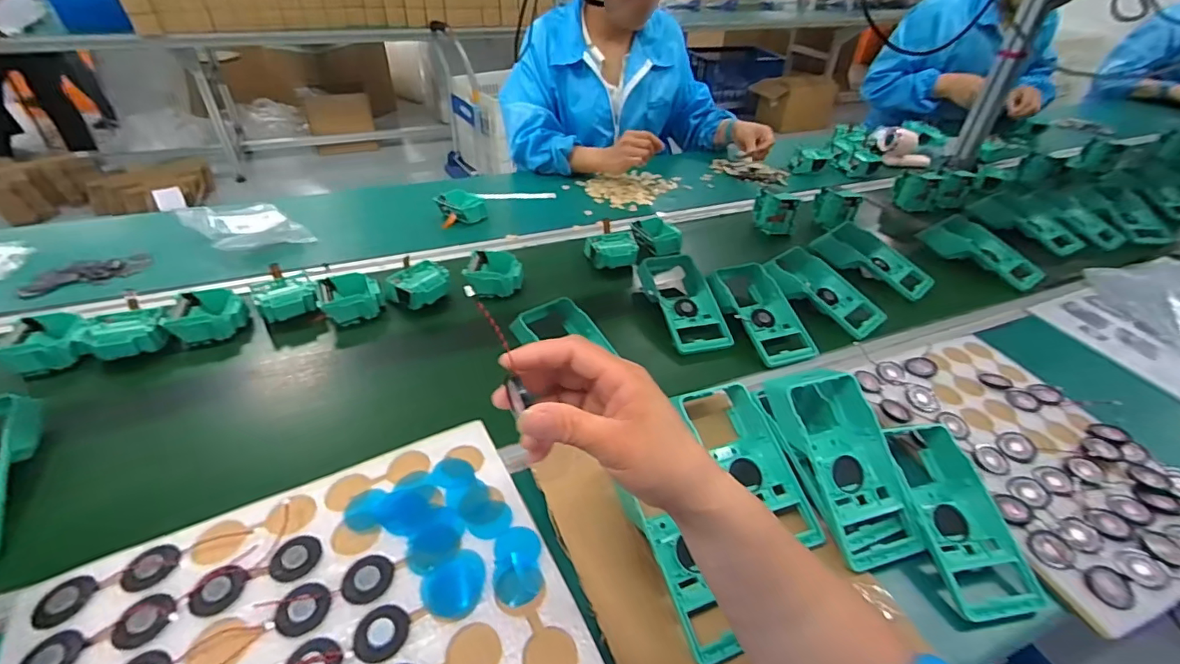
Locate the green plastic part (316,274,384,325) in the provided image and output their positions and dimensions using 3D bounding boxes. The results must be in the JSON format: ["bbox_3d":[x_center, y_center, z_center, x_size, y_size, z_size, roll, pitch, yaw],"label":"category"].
[{"bbox_3d":[-0.343,-0.048,0.736,0.086,0.041,0.073,-10,40,-18],"label":"green plastic part"}]

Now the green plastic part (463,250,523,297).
[{"bbox_3d":[-0.143,-0.091,0.776,0.080,0.032,0.089,2,38,-3],"label":"green plastic part"}]

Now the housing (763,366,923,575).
[{"bbox_3d":[0.245,0.128,0.505,0.090,0.075,0.184,-7,55,-18],"label":"housing"}]

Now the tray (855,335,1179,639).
[{"bbox_3d":[0.479,0.123,0.558,0.242,0.021,0.315,-10,40,-18],"label":"tray"}]

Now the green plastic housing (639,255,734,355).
[{"bbox_3d":[0.133,-0.050,0.745,0.096,0.044,0.194,-6,39,-12],"label":"green plastic housing"}]

